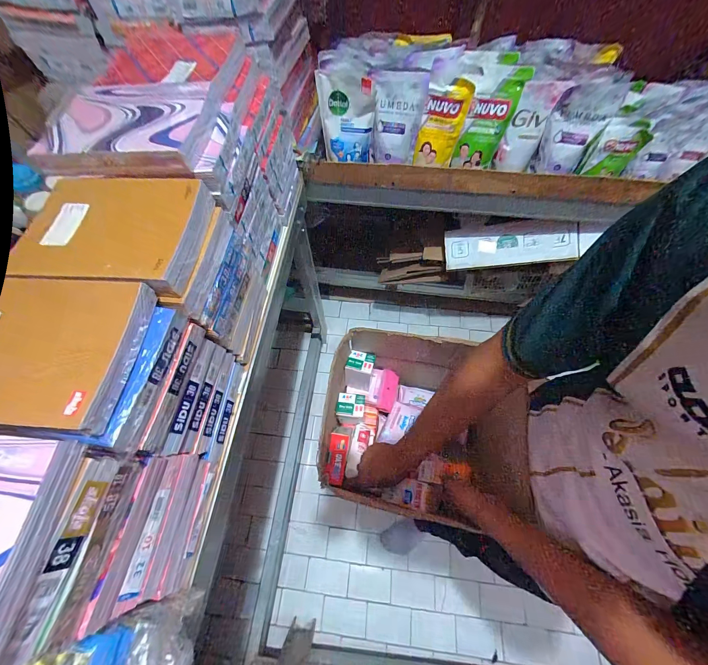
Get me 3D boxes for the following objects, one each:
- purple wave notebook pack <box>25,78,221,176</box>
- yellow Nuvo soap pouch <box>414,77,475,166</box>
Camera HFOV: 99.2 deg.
[{"bbox_3d":[-0.319,-0.299,0.434,0.232,0.039,0.183,1,64,1],"label":"purple wave notebook pack"},{"bbox_3d":[0.200,-0.470,0.691,0.092,0.168,0.025,11,49,-1],"label":"yellow Nuvo soap pouch"}]

